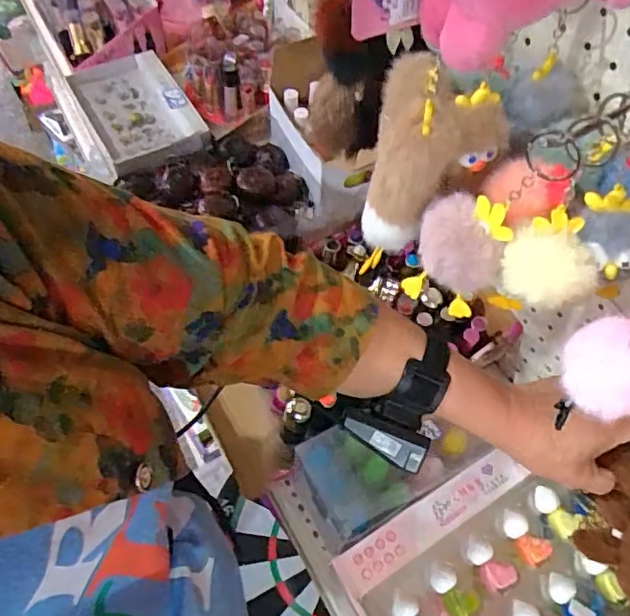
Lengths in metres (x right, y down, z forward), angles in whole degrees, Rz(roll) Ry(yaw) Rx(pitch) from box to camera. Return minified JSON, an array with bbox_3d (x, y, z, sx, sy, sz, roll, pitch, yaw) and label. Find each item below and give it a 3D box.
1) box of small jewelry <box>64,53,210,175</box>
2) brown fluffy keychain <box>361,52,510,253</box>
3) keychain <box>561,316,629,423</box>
[{"bbox_3d":[-0.227,-0.253,0.725,0.115,0.033,0.203,-25,62,-17],"label":"box of small jewelry"},{"bbox_3d":[0.085,-0.109,0.406,0.085,0.097,0.091,9,58,3],"label":"brown fluffy keychain"},{"bbox_3d":[0.165,0.022,0.299,0.051,0.065,0.050,38,64,20],"label":"keychain"}]

